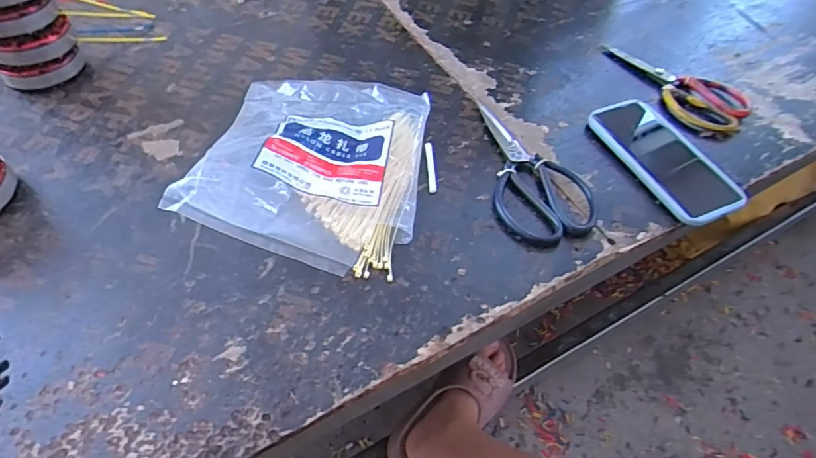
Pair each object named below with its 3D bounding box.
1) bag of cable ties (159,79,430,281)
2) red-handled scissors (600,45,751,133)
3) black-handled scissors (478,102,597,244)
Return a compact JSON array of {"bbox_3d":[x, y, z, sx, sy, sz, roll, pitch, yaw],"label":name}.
[{"bbox_3d":[-0.089,-0.083,0.481,0.204,0.067,0.254,8,54,0],"label":"bag of cable ties"},{"bbox_3d":[0.336,-0.189,0.617,0.095,0.020,0.196,-26,61,-21],"label":"red-handled scissors"},{"bbox_3d":[0.114,-0.065,0.502,0.086,0.020,0.181,-16,57,-15],"label":"black-handled scissors"}]

